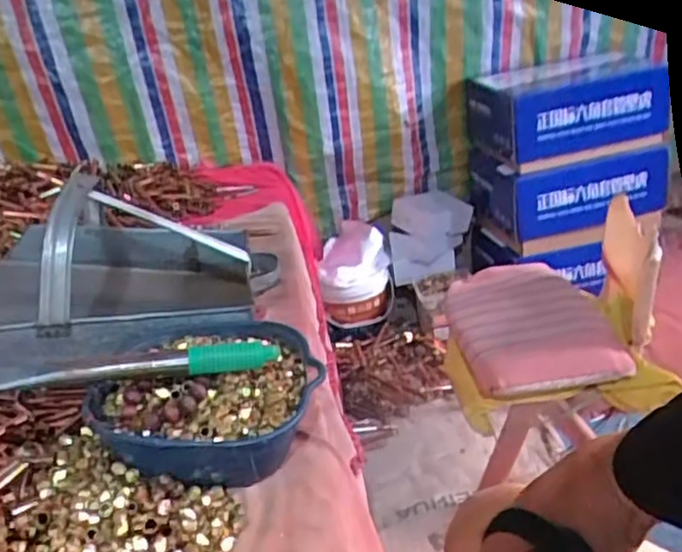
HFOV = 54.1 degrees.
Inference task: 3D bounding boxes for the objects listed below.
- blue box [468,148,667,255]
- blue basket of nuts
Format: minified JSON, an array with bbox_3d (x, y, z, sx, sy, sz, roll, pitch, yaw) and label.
[{"bbox_3d":[0.598,-0.246,1.828,0.410,0.214,0.358,-10,25,-5],"label":"blue box"},{"bbox_3d":[-0.135,0.127,0.693,0.222,0.097,0.221,-6,25,3],"label":"blue basket of nuts"}]

